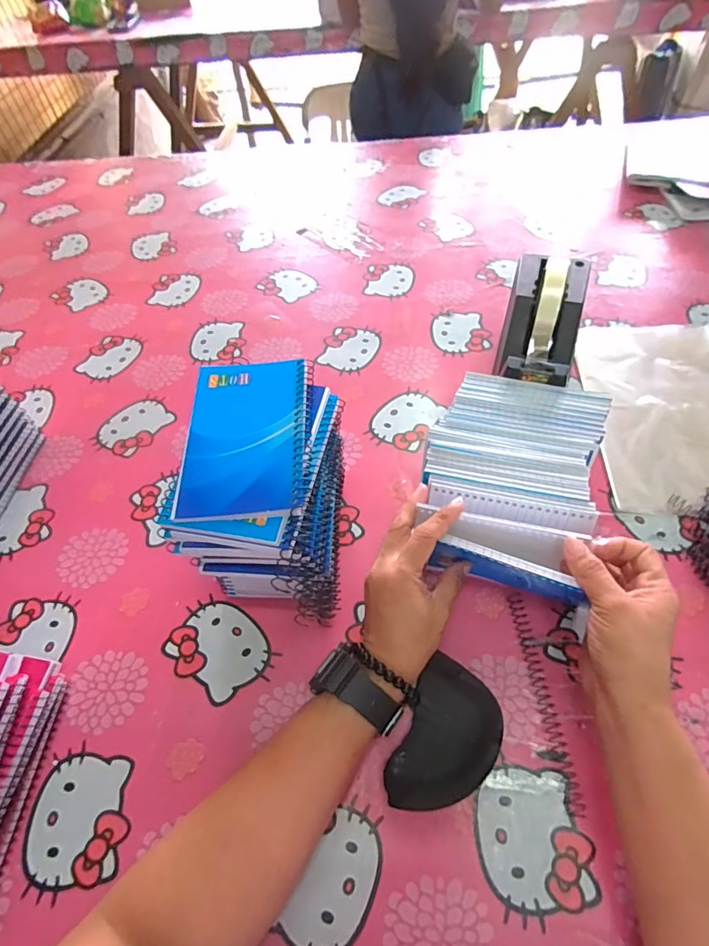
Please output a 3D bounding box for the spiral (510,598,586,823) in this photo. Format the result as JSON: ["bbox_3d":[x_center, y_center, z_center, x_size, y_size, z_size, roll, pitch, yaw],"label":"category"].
[{"bbox_3d":[0.145,0.168,0.364,0.013,0.009,0.153,-8,56,0],"label":"spiral"}]

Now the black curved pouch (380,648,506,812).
[{"bbox_3d":[0.068,0.194,0.342,0.064,0.027,0.100,21,60,18],"label":"black curved pouch"}]

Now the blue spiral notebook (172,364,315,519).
[{"bbox_3d":[-0.073,-0.029,0.327,0.085,0.008,0.130,-4,56,2],"label":"blue spiral notebook"}]

